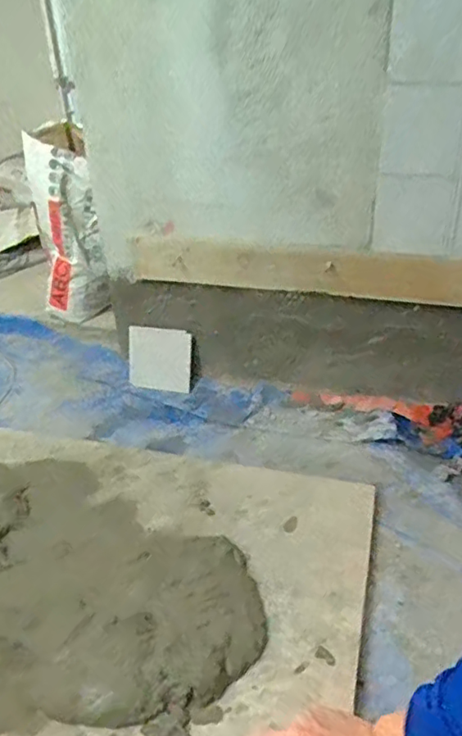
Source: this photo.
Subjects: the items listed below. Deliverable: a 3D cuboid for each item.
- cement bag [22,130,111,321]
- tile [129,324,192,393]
[{"bbox_3d":[-0.435,-0.346,1.526,0.163,0.450,0.120,-16,35,-20],"label":"cement bag"},{"bbox_3d":[-0.177,-0.023,1.420,0.163,0.152,0.016,6,15,15],"label":"tile"}]

